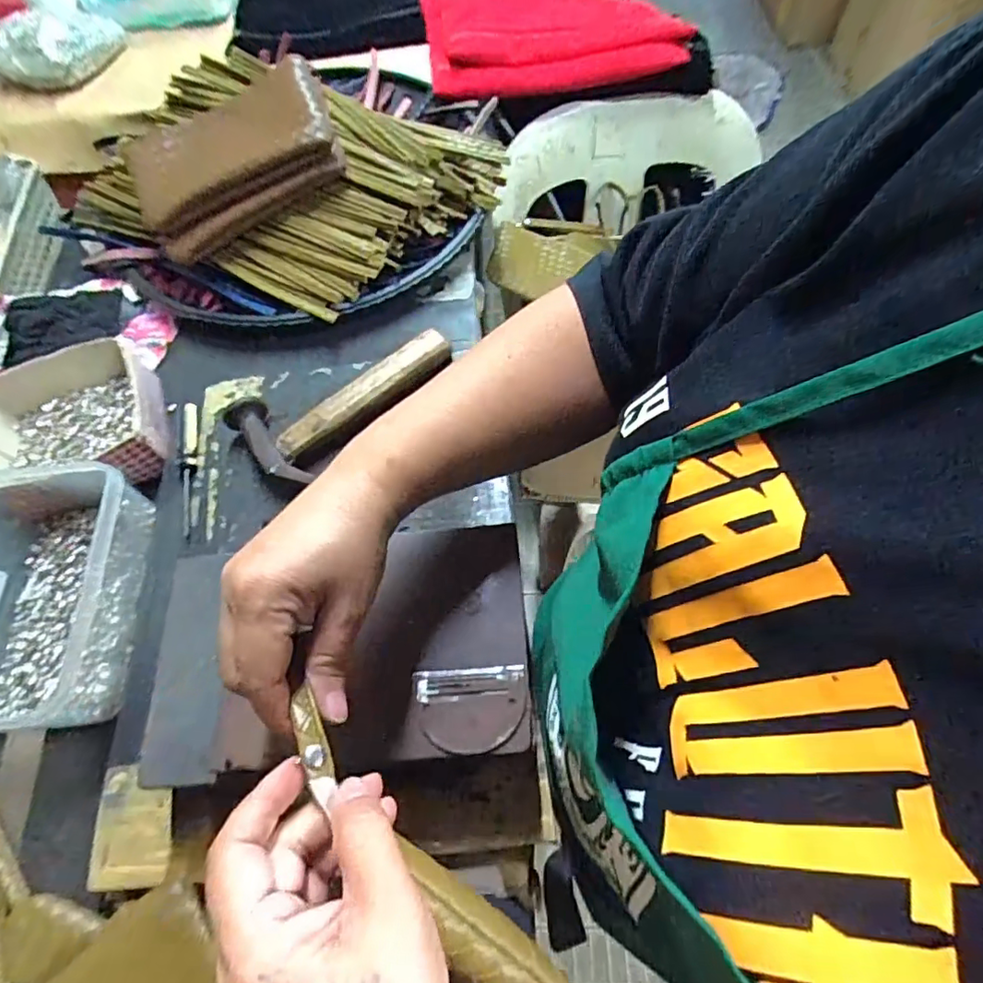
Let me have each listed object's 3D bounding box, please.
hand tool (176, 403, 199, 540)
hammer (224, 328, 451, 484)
[{"bbox_3d":[-0.266,-0.022,0.489,0.015,0.017,0.127,-7,63,2],"label":"hand tool"},{"bbox_3d":[-0.130,-0.088,0.509,0.195,0.036,0.109,-41,67,-15],"label":"hammer"}]

